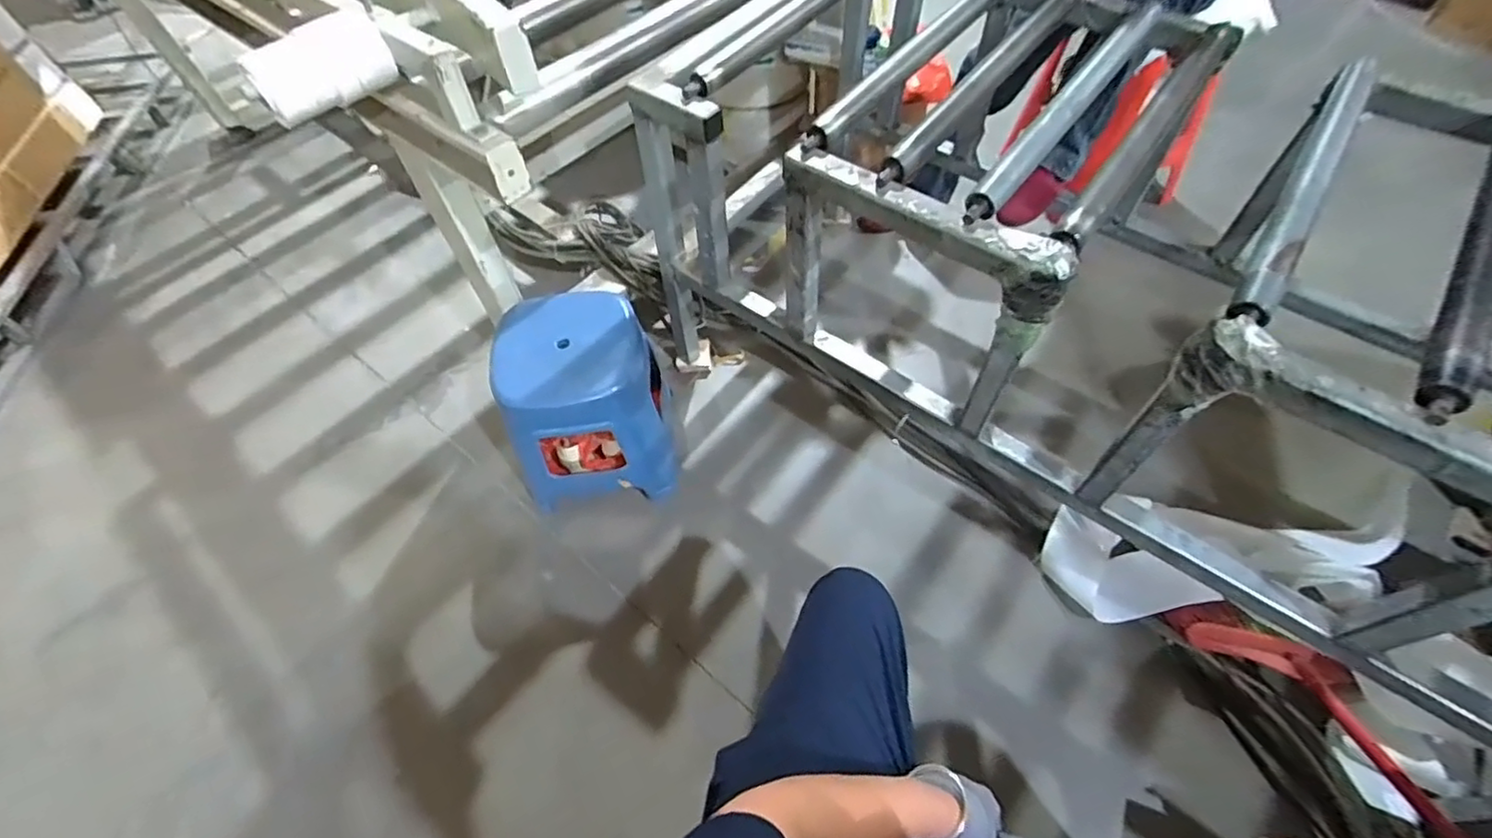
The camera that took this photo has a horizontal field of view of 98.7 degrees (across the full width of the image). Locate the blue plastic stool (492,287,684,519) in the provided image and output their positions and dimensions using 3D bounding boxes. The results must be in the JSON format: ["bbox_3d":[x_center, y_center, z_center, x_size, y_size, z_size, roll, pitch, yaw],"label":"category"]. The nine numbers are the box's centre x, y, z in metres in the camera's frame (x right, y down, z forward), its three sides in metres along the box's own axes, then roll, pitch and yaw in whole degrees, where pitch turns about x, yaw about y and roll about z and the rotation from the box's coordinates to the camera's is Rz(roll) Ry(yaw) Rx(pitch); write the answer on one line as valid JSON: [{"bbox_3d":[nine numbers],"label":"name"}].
[{"bbox_3d":[-0.295,-0.032,1.239,0.280,0.326,0.285,-6,57,-2],"label":"blue plastic stool"}]

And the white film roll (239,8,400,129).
[{"bbox_3d":[-0.519,-0.429,0.784,0.162,0.068,0.065,-36,62,-19],"label":"white film roll"}]

